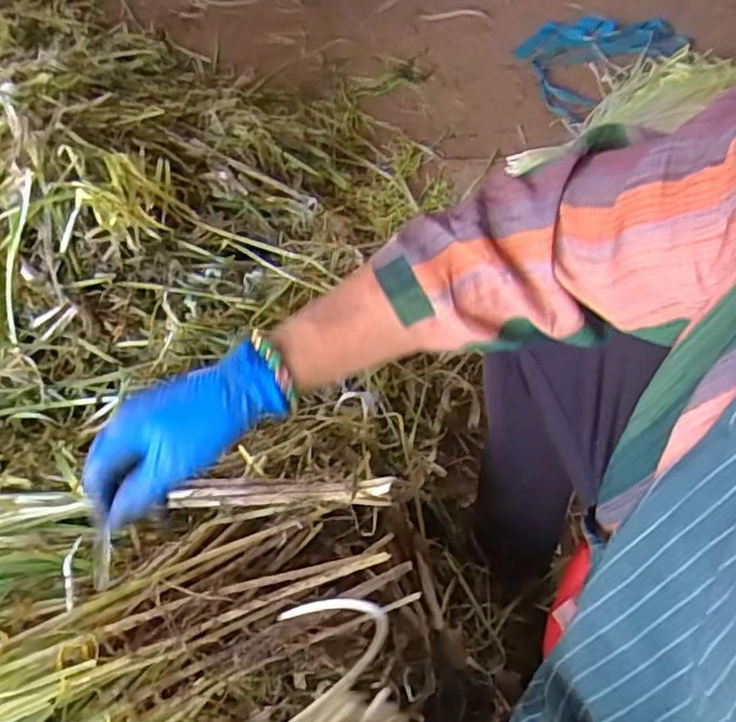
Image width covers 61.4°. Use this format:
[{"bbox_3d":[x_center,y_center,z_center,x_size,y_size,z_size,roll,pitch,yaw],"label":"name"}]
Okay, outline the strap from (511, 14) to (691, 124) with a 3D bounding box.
[{"bbox_3d":[0.479,-0.665,1.332,0.429,0.023,0.250,-38,67,-21],"label":"strap"}]

